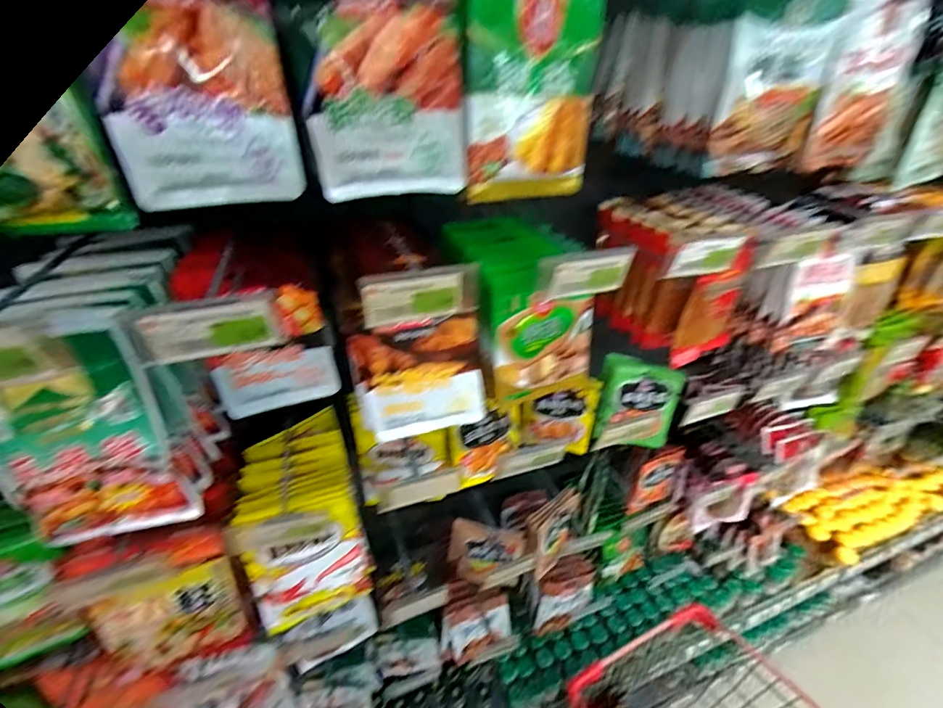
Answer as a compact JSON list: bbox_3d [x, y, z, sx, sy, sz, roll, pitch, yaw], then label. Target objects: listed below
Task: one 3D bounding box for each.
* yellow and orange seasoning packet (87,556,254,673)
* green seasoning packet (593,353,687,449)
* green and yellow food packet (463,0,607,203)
[{"bbox_3d":[-0.350,0.321,0.490,0.137,0.158,0.031,-14,35,-20],"label":"yellow and orange seasoning packet"},{"bbox_3d":[0.297,0.088,0.741,0.142,0.155,0.026,8,15,-2],"label":"green seasoning packet"},{"bbox_3d":[0.055,-0.228,0.349,0.128,0.176,0.013,-15,36,-22],"label":"green and yellow food packet"}]

